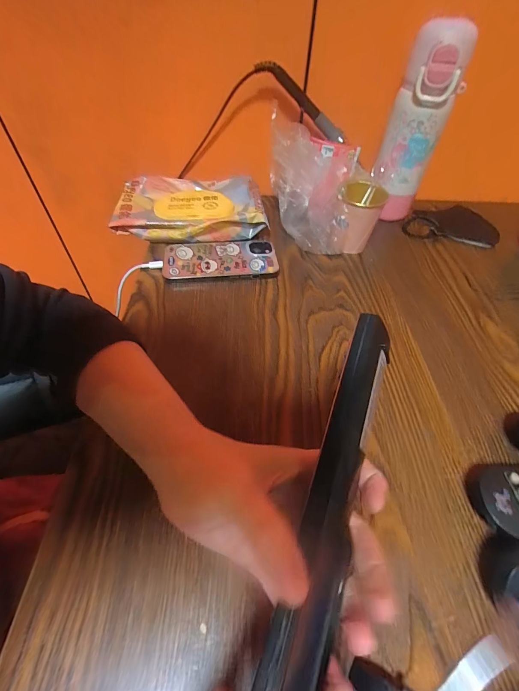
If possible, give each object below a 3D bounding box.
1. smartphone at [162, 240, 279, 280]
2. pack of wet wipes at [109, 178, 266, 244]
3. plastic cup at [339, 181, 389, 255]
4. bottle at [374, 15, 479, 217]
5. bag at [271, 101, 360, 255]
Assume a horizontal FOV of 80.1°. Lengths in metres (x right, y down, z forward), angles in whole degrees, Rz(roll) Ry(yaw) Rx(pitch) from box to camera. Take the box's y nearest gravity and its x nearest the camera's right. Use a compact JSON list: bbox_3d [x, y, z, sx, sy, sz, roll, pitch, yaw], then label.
[{"bbox_3d":[-0.053,-0.113,0.414,0.146,0.016,0.076,-4,52,-5],"label":"smartphone"},{"bbox_3d":[-0.104,-0.206,0.459,0.210,0.037,0.133,-7,52,-7],"label":"pack of wet wipes"},{"bbox_3d":[0.136,-0.174,0.425,0.056,0.083,0.068,15,52,10],"label":"plastic cup"},{"bbox_3d":[0.197,-0.261,0.409,0.069,0.233,0.062,17,53,12],"label":"bottle"},{"bbox_3d":[0.073,-0.215,0.429,0.114,0.134,0.135,3,51,1],"label":"bag"}]

